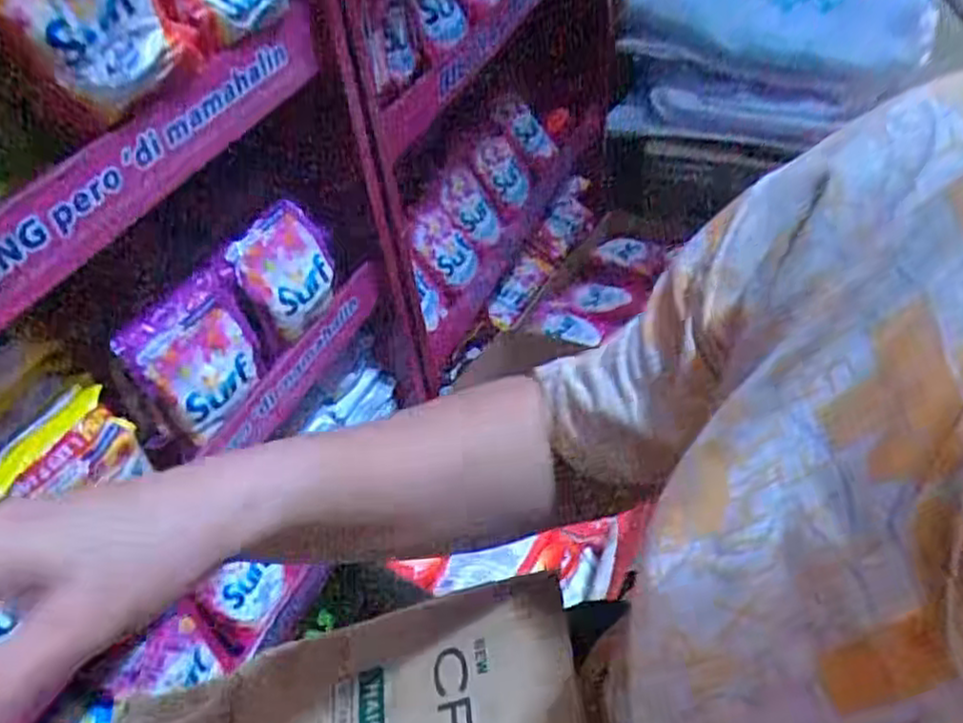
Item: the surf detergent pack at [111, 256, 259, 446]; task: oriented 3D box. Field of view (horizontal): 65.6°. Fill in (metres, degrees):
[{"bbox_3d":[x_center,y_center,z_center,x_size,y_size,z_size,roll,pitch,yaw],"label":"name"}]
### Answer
[{"bbox_3d":[-0.204,-0.009,0.549,0.038,0.095,0.099,9,49,15],"label":"surf detergent pack"}]

